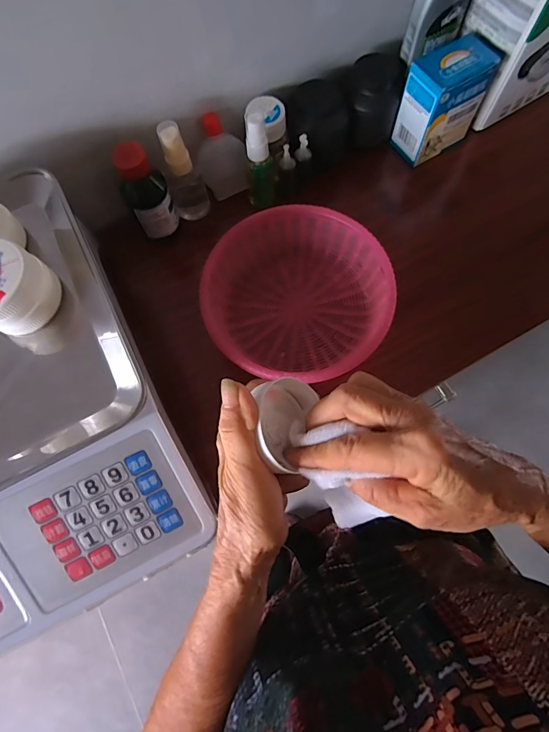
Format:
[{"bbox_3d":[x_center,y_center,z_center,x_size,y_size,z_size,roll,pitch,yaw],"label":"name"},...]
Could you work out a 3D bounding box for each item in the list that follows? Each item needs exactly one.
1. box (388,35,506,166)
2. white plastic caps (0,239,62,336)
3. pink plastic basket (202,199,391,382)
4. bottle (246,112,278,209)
[{"bbox_3d":[0.172,-0.273,0.419,0.083,0.086,0.055,-36,75,-9],"label":"box"},{"bbox_3d":[-0.191,-0.056,0.286,0.060,0.037,0.056,0,73,1],"label":"white plastic caps"},{"bbox_3d":[0.020,-0.062,0.379,0.164,0.049,0.164,0,73,1],"label":"pink plastic basket"},{"bbox_3d":[-0.013,-0.199,0.398,0.027,0.096,0.023,-2,73,1],"label":"bottle"}]

